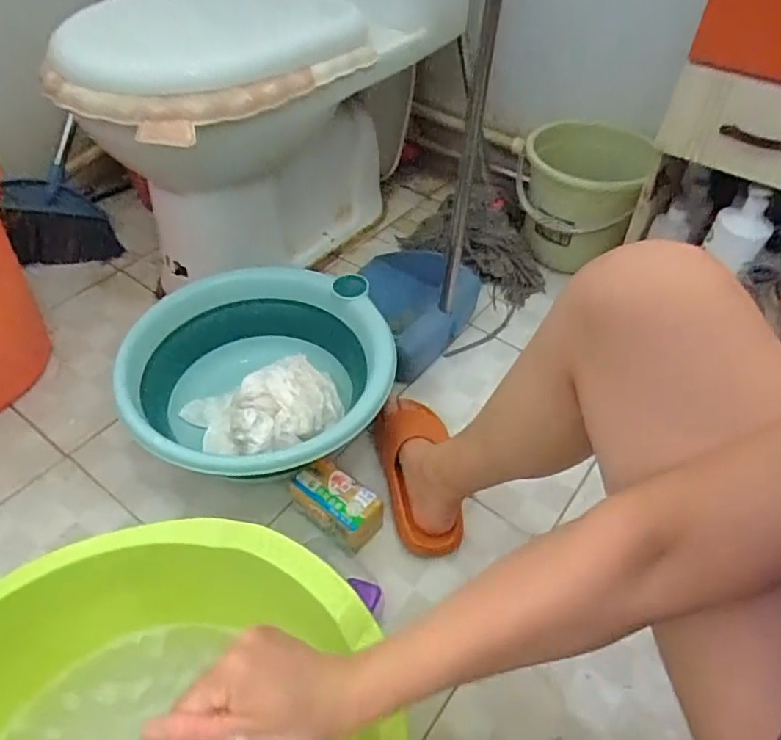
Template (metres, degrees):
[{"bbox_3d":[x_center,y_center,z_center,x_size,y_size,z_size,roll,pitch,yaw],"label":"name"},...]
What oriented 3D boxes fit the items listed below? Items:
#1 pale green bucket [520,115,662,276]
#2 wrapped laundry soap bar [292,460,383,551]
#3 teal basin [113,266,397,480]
[{"bbox_3d":[0.344,-0.334,1.114,0.195,0.195,0.219,5,47,2],"label":"pale green bucket"},{"bbox_3d":[-0.068,0.174,0.744,0.112,0.063,0.067,37,56,27],"label":"wrapped laundry soap bar"},{"bbox_3d":[-0.174,0.024,0.826,0.349,0.140,0.338,1,47,-1],"label":"teal basin"}]

